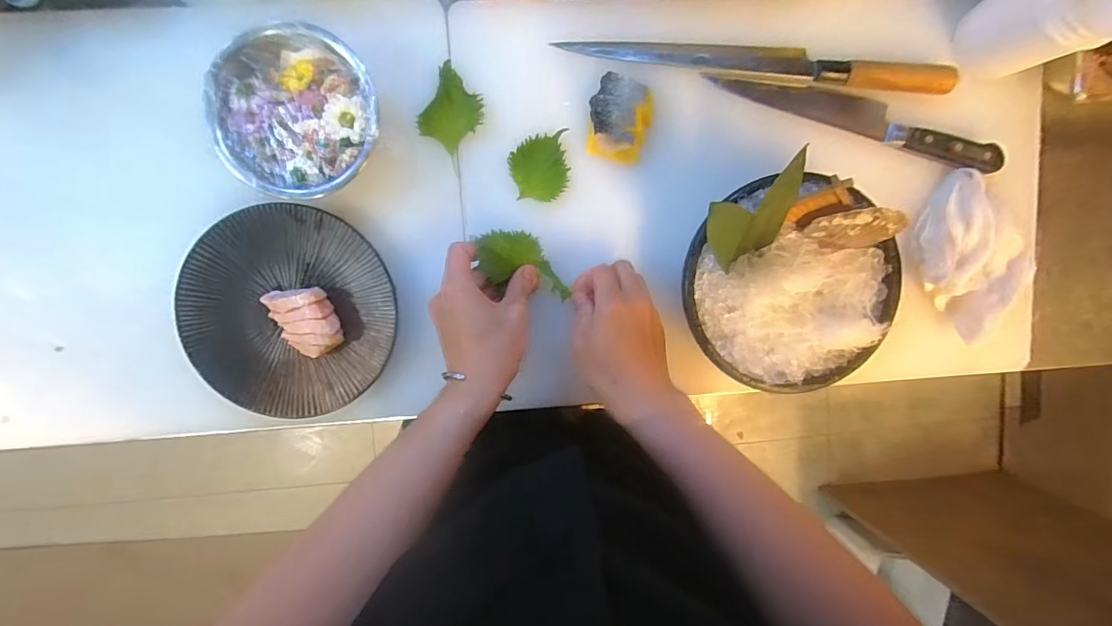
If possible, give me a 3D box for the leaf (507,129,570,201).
[{"bbox_3d":[-0.016,-0.142,0.463,0.055,0.009,0.062,-6,97,-1],"label":"leaf"}]

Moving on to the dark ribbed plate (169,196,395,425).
[{"bbox_3d":[-0.253,-0.001,0.453,0.191,0.032,0.191,0,97,-2],"label":"dark ribbed plate"}]

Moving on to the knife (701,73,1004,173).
[{"bbox_3d":[0.299,-0.197,0.474,0.295,0.024,0.034,17,96,-3],"label":"knife"}]

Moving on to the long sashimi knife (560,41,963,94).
[{"bbox_3d":[0.194,-0.243,0.455,0.368,0.027,0.033,5,97,-2],"label":"long sashimi knife"}]

